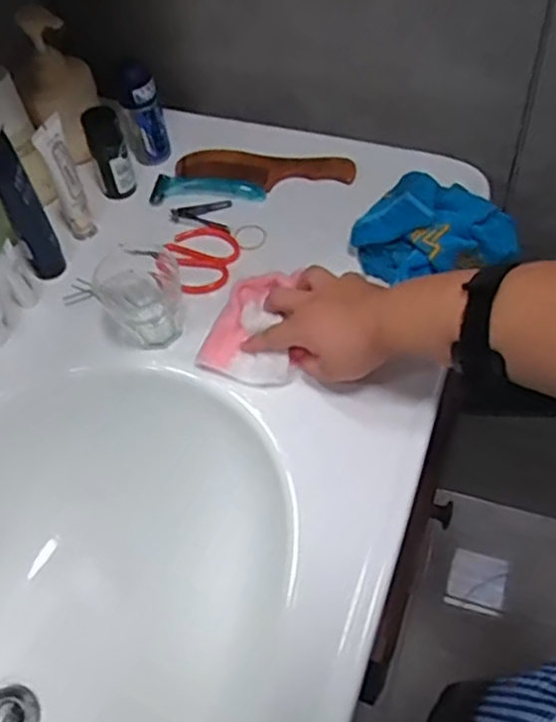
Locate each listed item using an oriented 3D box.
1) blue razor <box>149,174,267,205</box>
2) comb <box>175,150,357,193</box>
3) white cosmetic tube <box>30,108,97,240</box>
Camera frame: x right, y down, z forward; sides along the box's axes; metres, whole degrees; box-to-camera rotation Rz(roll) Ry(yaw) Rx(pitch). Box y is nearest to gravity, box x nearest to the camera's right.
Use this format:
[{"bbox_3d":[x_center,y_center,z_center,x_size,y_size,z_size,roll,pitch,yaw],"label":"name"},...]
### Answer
[{"bbox_3d":[-0.071,-0.180,0.721,0.116,0.021,0.032,0,54,7],"label":"blue razor"},{"bbox_3d":[-0.013,-0.201,0.732,0.180,0.013,0.045,7,55,12],"label":"comb"},{"bbox_3d":[-0.193,-0.160,0.653,0.026,0.129,0.018,-19,54,-7],"label":"white cosmetic tube"}]

